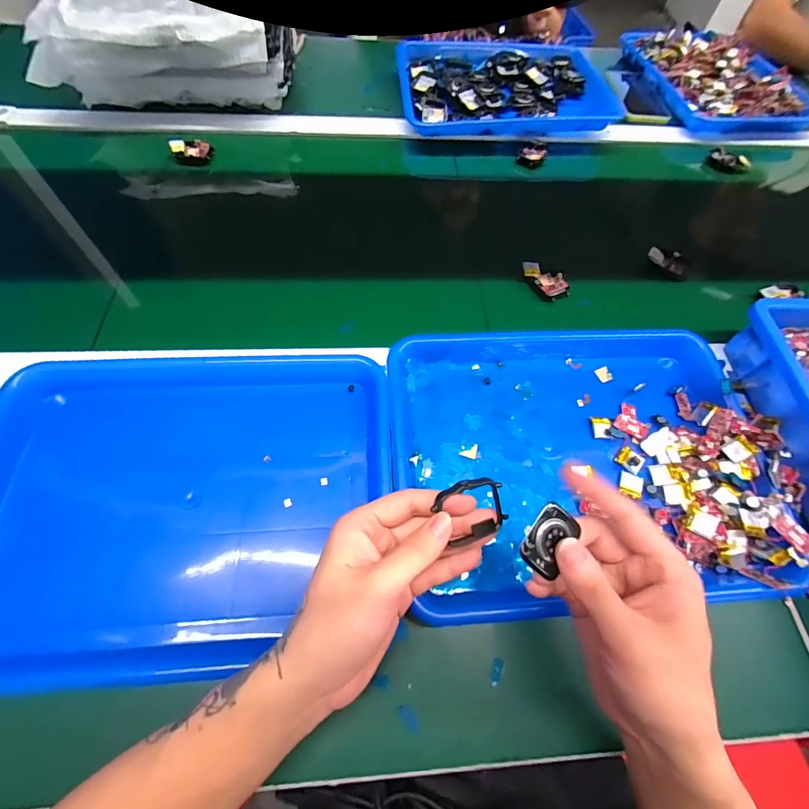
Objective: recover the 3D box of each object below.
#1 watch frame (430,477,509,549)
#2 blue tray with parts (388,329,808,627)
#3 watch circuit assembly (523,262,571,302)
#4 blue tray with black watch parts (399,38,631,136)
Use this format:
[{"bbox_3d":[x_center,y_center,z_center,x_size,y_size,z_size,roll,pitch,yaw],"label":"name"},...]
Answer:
[{"bbox_3d":[0.044,0.067,0.248,0.044,0.004,0.038,-16,99,-11],"label":"watch frame"},{"bbox_3d":[0.157,0.034,0.350,0.331,0.034,0.261,-3,64,-5],"label":"blue tray with parts"},{"bbox_3d":[0.170,-0.150,0.461,0.035,0.014,0.059,-33,70,-18],"label":"watch circuit assembly"},{"bbox_3d":[0.162,-0.517,0.621,0.334,0.038,0.233,0,64,-4],"label":"blue tray with black watch parts"}]

